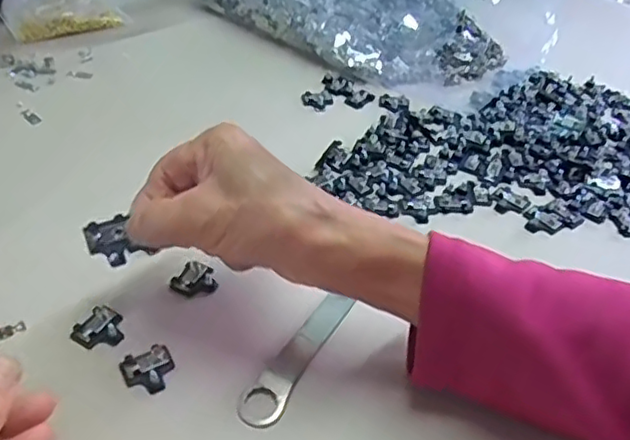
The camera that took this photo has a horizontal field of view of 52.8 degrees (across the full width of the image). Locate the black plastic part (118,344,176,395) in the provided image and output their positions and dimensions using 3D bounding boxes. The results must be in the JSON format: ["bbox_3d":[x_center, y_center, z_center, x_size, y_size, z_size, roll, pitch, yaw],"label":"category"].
[{"bbox_3d":[-0.082,0.074,0.316,0.025,0.005,0.025,-20,49,-25],"label":"black plastic part"}]

